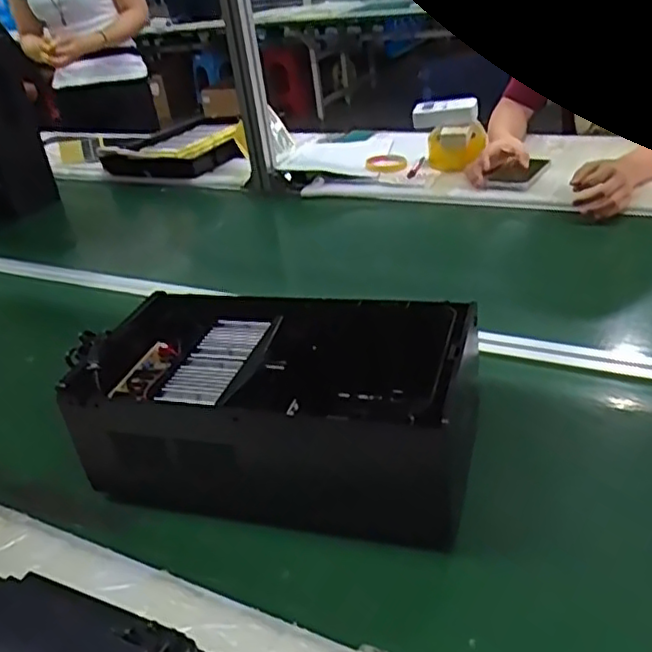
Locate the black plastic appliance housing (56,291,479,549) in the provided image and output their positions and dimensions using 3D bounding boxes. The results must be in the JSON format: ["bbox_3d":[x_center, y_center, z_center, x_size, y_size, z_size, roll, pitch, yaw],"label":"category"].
[{"bbox_3d":[-0.044,0.068,0.645,0.345,0.128,0.195,2,32,16],"label":"black plastic appliance housing"}]

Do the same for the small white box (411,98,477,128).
[{"bbox_3d":[0.232,-0.413,1.312,0.125,0.043,0.037,-1,32,11],"label":"small white box"}]

